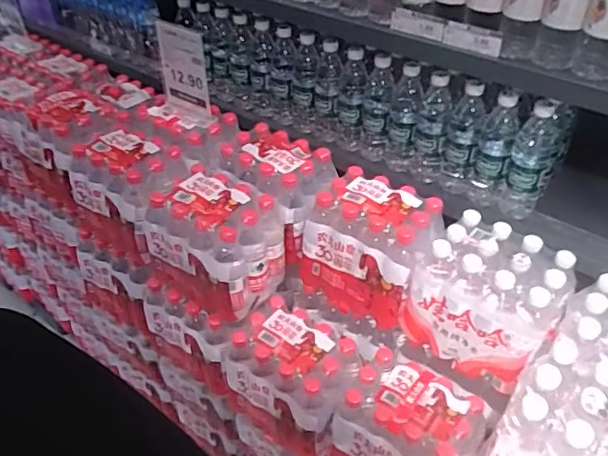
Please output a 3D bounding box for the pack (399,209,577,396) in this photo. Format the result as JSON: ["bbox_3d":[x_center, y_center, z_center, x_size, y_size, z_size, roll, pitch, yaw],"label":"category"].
[{"bbox_3d":[0.328,0.127,1.018,0.240,0.206,0.173,25,47,28],"label":"pack"}]

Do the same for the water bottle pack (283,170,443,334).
[{"bbox_3d":[0.123,0.035,1.134,0.285,0.235,0.180,29,49,31],"label":"water bottle pack"}]

